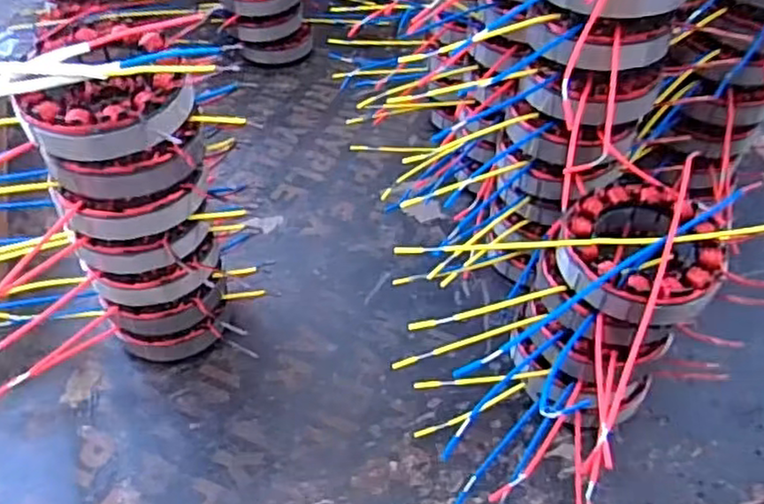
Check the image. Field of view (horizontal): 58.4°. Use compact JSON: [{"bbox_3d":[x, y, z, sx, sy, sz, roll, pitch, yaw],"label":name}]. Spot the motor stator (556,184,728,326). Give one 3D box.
[{"bbox_3d":[0.144,0.001,0.384,0.086,0.036,0.091,1,49,-1],"label":"motor stator"}]

